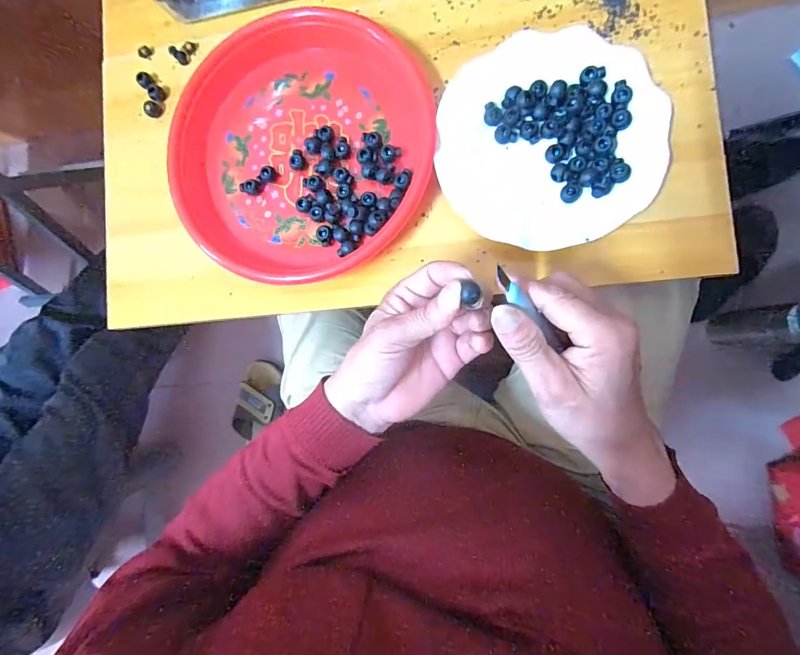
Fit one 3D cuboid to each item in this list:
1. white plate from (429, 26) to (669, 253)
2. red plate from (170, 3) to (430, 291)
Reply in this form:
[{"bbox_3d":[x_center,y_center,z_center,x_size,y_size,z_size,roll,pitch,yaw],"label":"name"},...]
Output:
[{"bbox_3d":[0.126,-0.160,0.330,0.180,0.025,0.174,21,91,9],"label":"white plate"},{"bbox_3d":[-0.097,-0.172,0.365,0.241,0.029,0.249,0,87,9],"label":"red plate"}]

